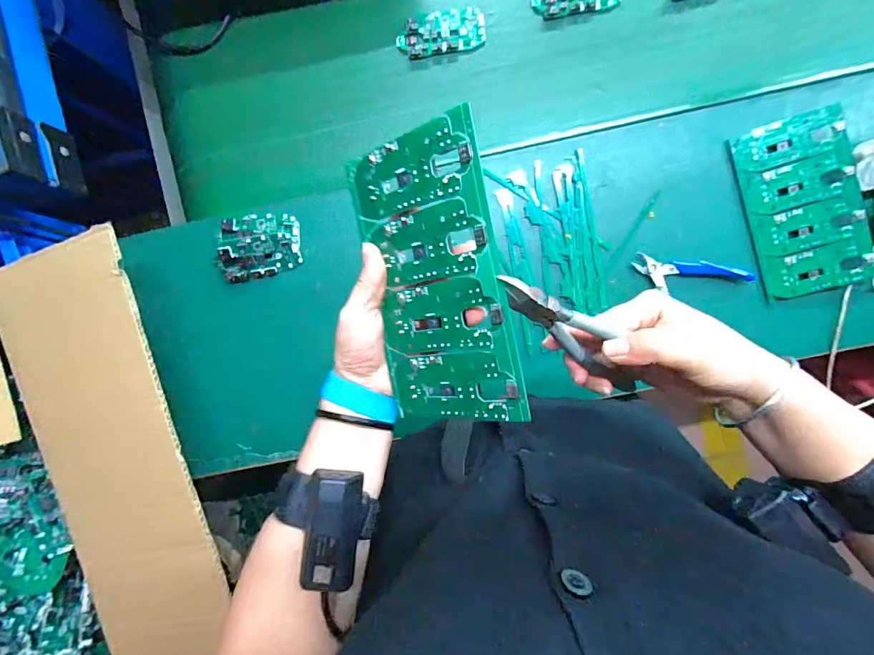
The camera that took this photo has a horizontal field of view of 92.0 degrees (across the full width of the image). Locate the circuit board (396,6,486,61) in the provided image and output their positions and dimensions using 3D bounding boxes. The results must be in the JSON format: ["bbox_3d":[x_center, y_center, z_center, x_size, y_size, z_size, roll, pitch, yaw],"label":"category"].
[{"bbox_3d":[0.005,-0.335,0.477,0.097,0.014,0.048,-8,92,2],"label":"circuit board"}]

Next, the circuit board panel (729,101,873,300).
[{"bbox_3d":[0.404,-0.132,0.466,0.106,0.009,0.191,-18,97,15],"label":"circuit board panel"}]

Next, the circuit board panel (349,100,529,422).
[{"bbox_3d":[-0.003,-0.029,0.281,0.102,0.005,0.188,-7,98,38],"label":"circuit board panel"}]

